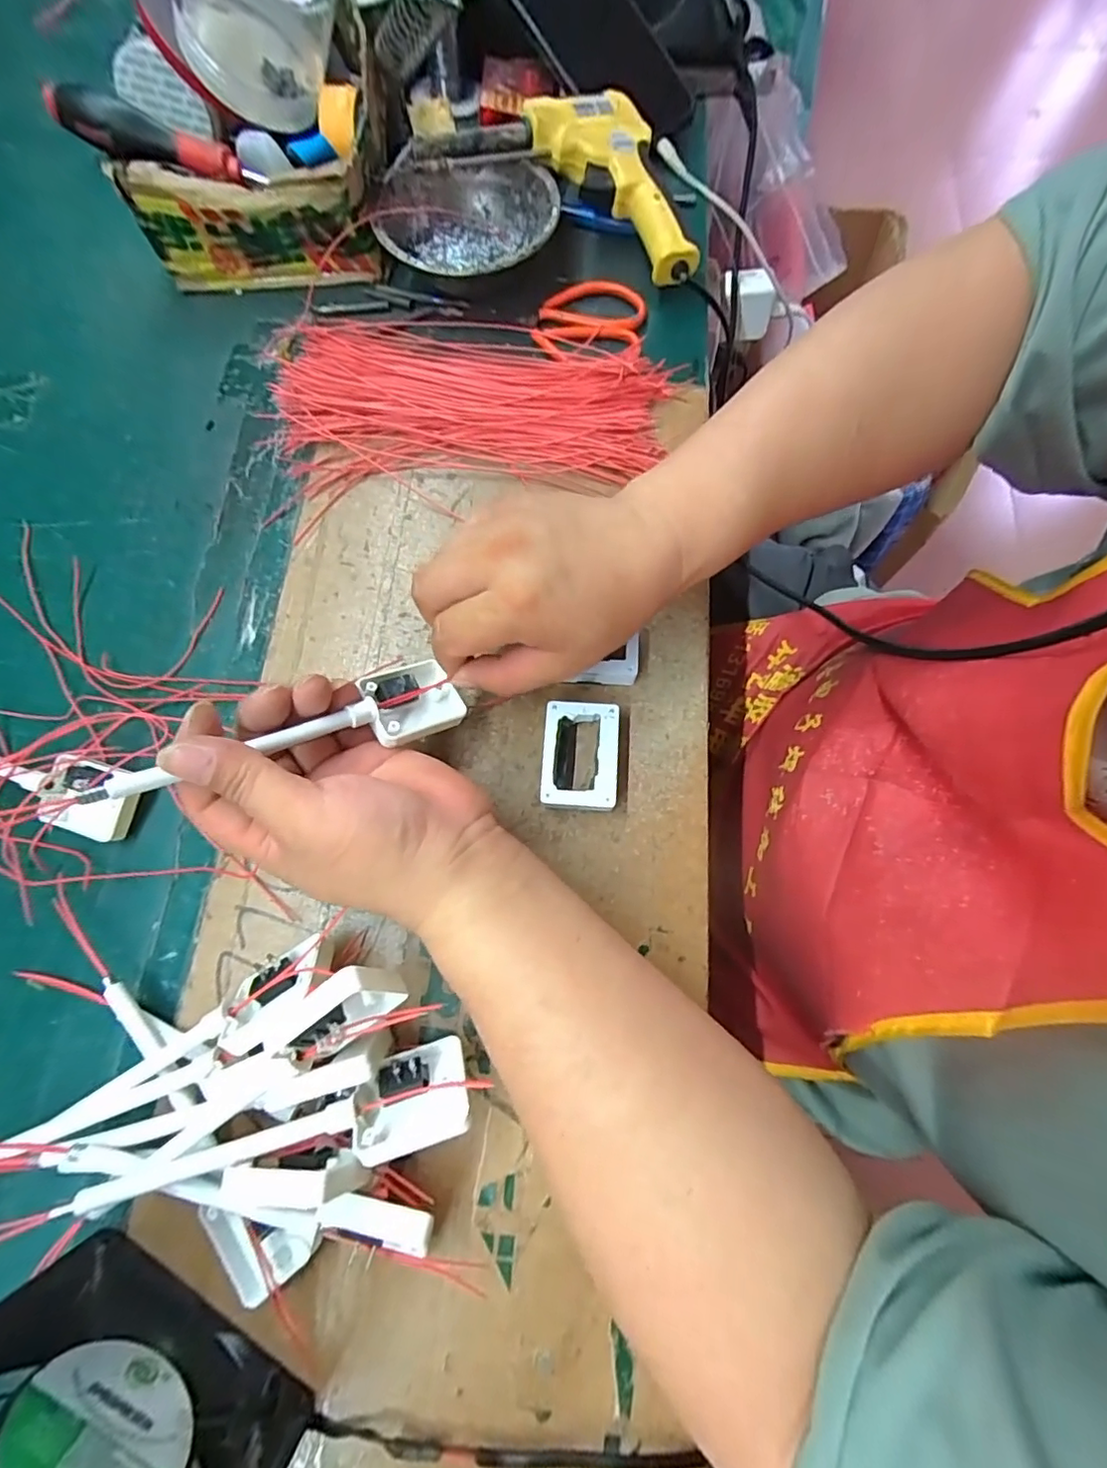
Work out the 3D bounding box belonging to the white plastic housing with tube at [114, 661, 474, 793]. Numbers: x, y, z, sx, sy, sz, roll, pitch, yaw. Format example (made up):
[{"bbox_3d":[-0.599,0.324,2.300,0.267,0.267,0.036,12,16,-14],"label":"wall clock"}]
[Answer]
[{"bbox_3d":[-0.110,-0.002,0.252,0.149,0.013,0.039,-22,73,-38],"label":"white plastic housing with tube"}]

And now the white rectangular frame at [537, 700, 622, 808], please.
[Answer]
[{"bbox_3d":[0.015,0.013,0.301,0.040,0.016,0.058,4,75,2],"label":"white rectangular frame"}]

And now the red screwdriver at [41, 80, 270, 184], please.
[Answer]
[{"bbox_3d":[-0.250,-0.374,0.348,0.121,0.022,0.021,9,74,-14],"label":"red screwdriver"}]

